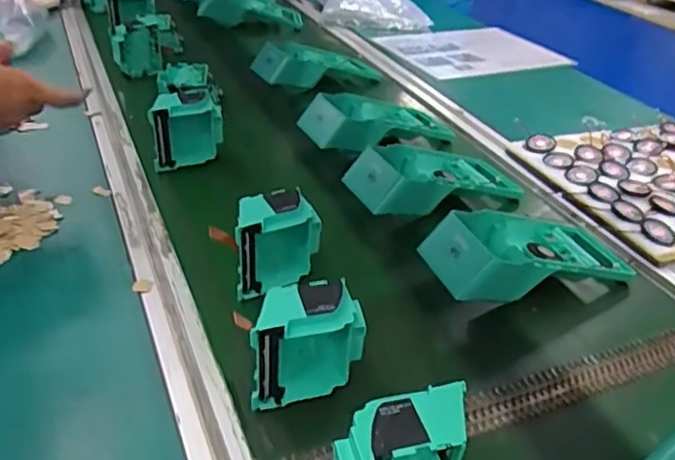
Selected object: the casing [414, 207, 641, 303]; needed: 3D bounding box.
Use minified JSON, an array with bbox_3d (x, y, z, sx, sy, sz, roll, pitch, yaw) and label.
[{"bbox_3d":[0.171,0.019,0.556,0.190,0.053,0.093,-7,35,-17],"label":"casing"}]

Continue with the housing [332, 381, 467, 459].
[{"bbox_3d":[0.032,0.130,0.348,0.081,0.074,0.042,-4,35,-13],"label":"housing"}]

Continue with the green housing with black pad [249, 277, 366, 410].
[{"bbox_3d":[-0.024,0.076,0.421,0.080,0.075,0.043,-12,37,-23],"label":"green housing with black pad"}]

